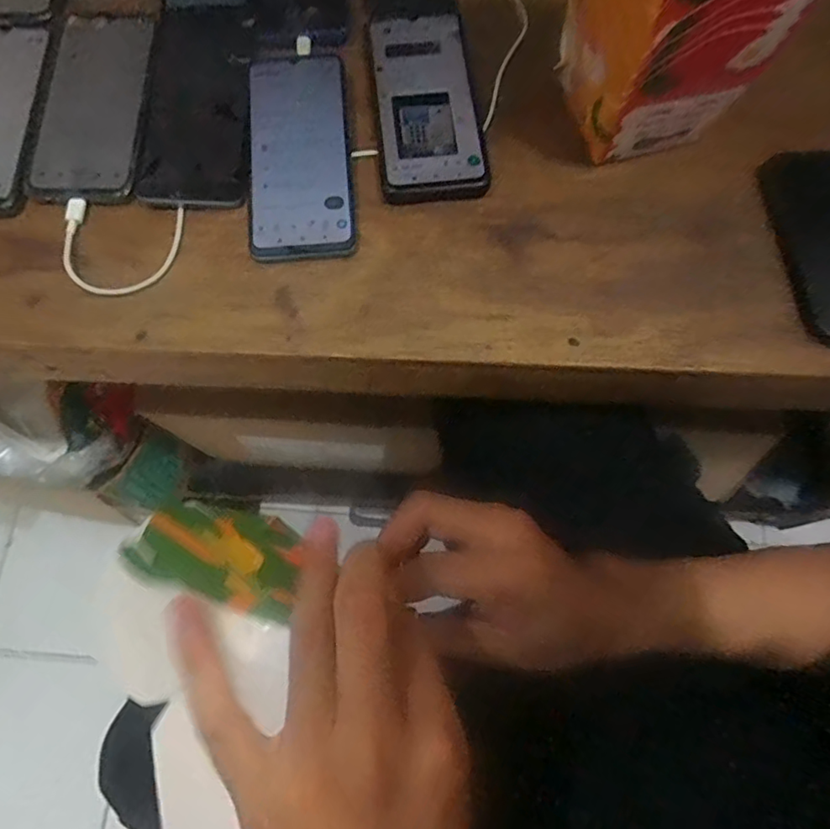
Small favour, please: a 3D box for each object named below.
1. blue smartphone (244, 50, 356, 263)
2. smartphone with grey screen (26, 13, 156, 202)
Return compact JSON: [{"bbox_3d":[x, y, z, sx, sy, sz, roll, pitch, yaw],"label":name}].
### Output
[{"bbox_3d":[-0.086,-0.194,0.411,0.074,0.010,0.176,-6,73,-2],"label":"blue smartphone"},{"bbox_3d":[-0.243,-0.240,0.425,0.077,0.007,0.167,2,73,0],"label":"smartphone with grey screen"}]

